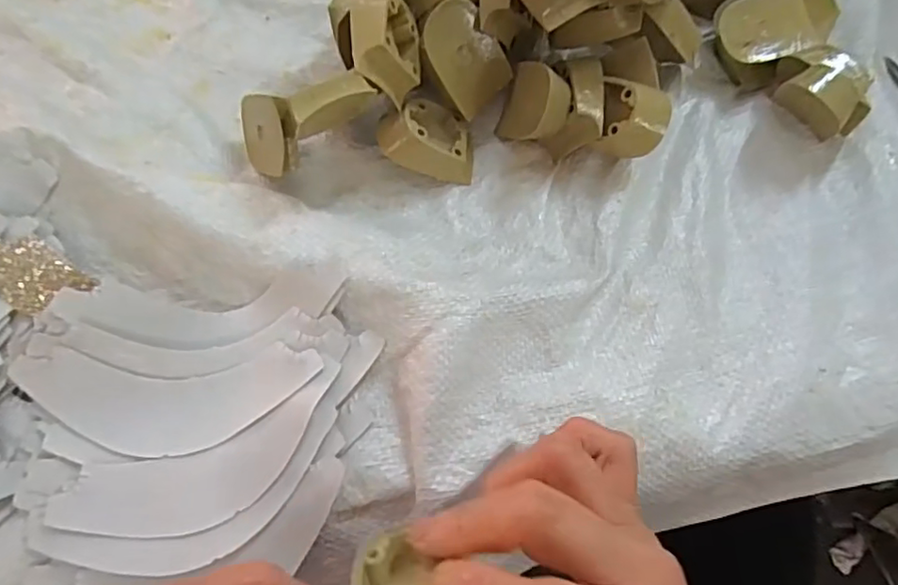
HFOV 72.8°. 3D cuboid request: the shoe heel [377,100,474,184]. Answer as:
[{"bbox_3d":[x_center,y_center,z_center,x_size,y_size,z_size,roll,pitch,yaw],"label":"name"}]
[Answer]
[{"bbox_3d":[-0.010,-0.085,0.343,0.055,0.028,0.034,23,43,-25],"label":"shoe heel"}]

